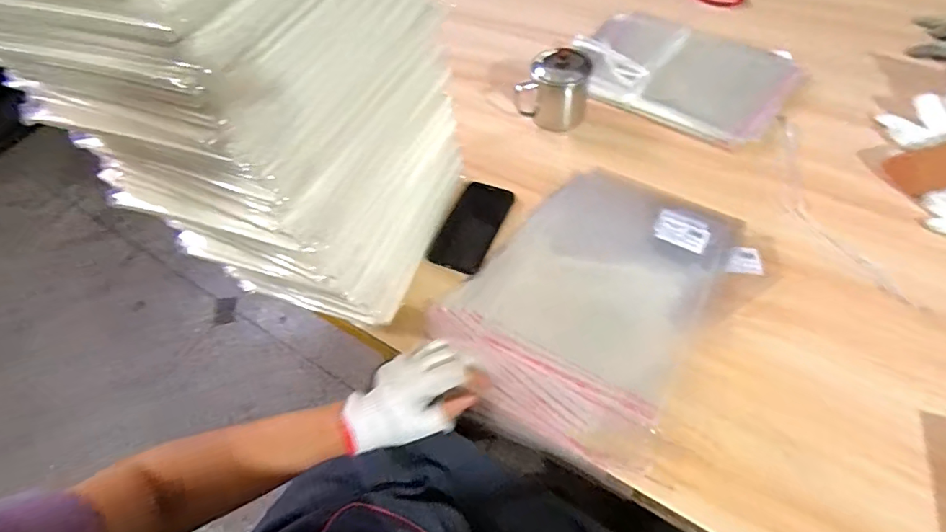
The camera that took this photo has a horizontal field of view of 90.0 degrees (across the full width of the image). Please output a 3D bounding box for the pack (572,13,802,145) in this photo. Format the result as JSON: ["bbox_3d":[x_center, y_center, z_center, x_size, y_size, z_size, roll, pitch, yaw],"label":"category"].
[{"bbox_3d":[0.348,-0.336,0.789,0.351,0.034,0.277,21,62,16],"label":"pack"}]

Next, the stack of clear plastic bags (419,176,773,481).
[{"bbox_3d":[0.155,0.036,0.586,0.270,0.016,0.377,37,67,23],"label":"stack of clear plastic bags"}]

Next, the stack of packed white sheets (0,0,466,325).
[{"bbox_3d":[-0.173,-0.143,0.450,0.206,0.411,0.262,15,59,16],"label":"stack of packed white sheets"}]

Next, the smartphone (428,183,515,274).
[{"bbox_3d":[-0.001,-0.058,0.664,0.071,0.011,0.153,19,62,15],"label":"smartphone"}]

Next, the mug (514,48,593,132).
[{"bbox_3d":[0.130,-0.282,0.749,0.102,0.098,0.070,18,61,14],"label":"mug"}]

